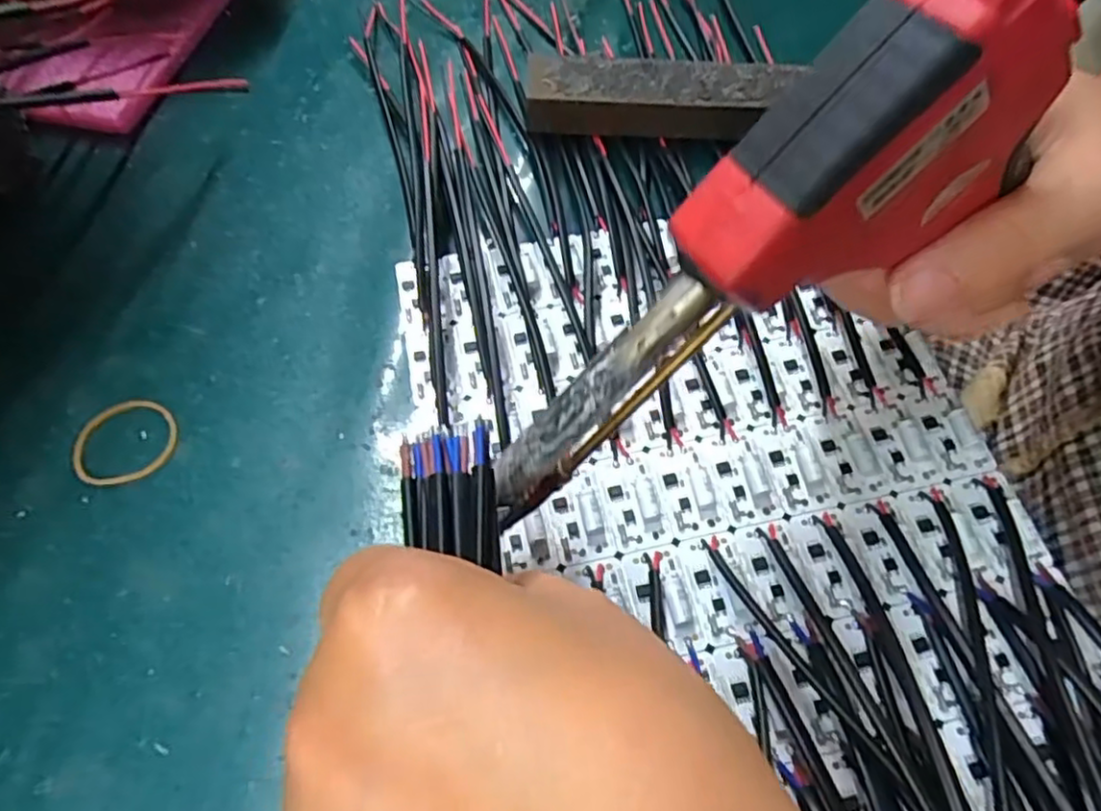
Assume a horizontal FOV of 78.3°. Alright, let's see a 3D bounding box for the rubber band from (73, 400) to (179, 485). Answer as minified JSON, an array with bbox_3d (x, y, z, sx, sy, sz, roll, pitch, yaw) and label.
[{"bbox_3d":[-0.155,0.012,0.245,0.036,0.004,0.033,-18,63,-9],"label":"rubber band"}]

